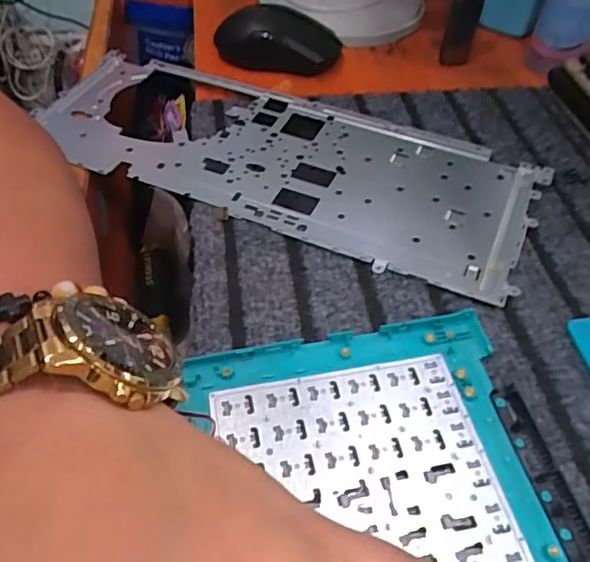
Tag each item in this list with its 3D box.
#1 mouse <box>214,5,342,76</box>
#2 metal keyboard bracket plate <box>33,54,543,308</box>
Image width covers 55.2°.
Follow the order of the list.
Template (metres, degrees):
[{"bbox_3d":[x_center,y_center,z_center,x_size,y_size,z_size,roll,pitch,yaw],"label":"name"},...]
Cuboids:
[{"bbox_3d":[-0.014,-0.206,0.473,0.101,0.036,0.073,-7,49,-9],"label":"mouse"},{"bbox_3d":[-0.017,-0.083,0.381,0.337,0.010,0.135,19,53,13],"label":"metal keyboard bracket plate"}]

